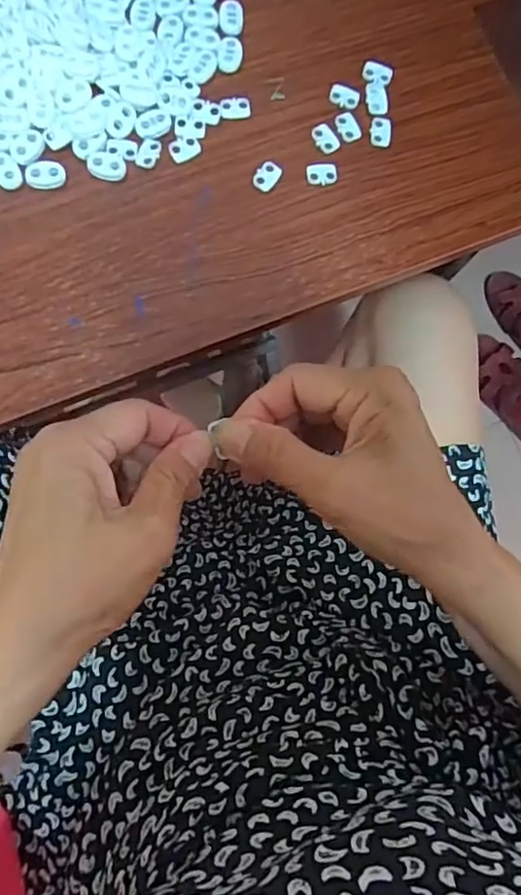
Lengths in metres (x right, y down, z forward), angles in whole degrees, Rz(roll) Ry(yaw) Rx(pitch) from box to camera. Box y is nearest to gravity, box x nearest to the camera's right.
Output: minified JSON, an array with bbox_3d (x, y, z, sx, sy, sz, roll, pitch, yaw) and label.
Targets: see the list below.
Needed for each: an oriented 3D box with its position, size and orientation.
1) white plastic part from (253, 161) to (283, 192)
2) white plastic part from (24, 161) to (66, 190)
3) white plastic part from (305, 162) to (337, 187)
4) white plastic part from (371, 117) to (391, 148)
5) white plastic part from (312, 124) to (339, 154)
[{"bbox_3d":[0.004,-0.167,0.363,0.013,0.004,0.019,35,80,-1],"label":"white plastic part"},{"bbox_3d":[-0.126,-0.161,0.346,0.022,0.004,0.016,-3,82,-7],"label":"white plastic part"},{"bbox_3d":[0.038,-0.170,0.367,0.019,0.004,0.013,-1,82,-6],"label":"white plastic part"},{"bbox_3d":[0.077,-0.201,0.374,0.012,0.004,0.019,2,84,-7],"label":"white plastic part"},{"bbox_3d":[0.041,-0.195,0.369,0.013,0.004,0.020,-35,90,-9],"label":"white plastic part"}]

